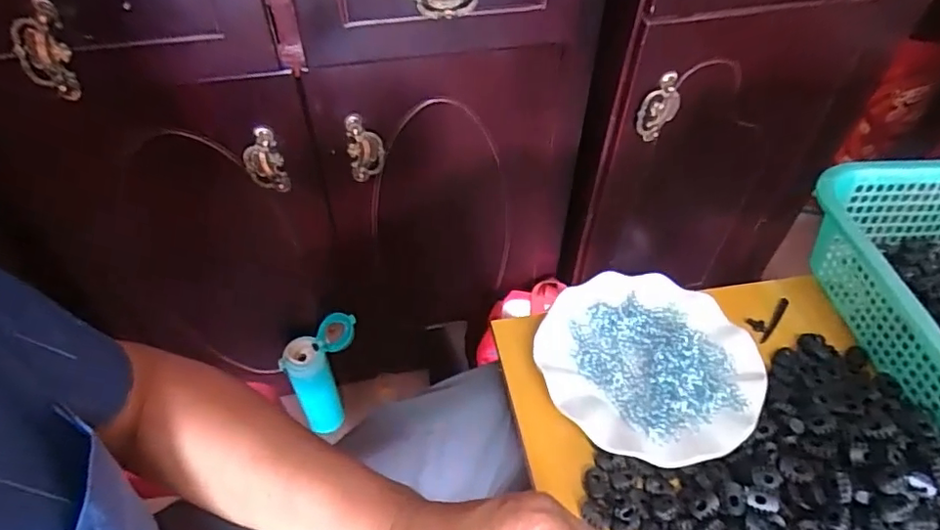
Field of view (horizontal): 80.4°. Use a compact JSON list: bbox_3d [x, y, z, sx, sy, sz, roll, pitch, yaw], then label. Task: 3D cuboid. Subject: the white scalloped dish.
[{"bbox_3d":[0.151,0.084,0.481,0.178,0.018,0.177,1,48,-1],"label":"white scalloped dish"}]

